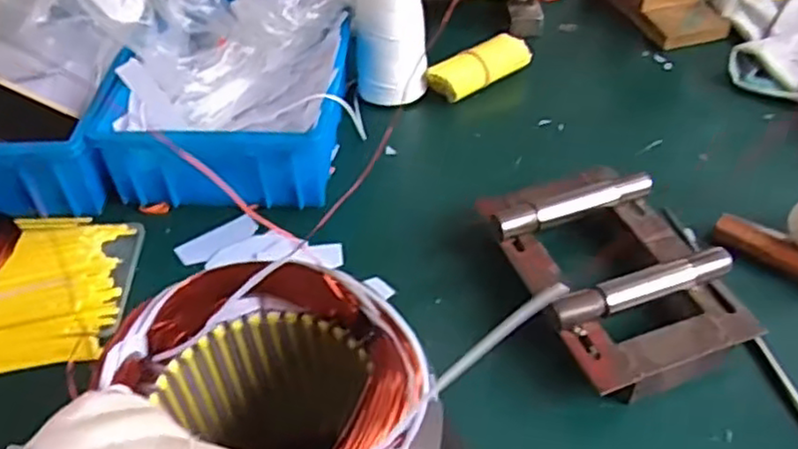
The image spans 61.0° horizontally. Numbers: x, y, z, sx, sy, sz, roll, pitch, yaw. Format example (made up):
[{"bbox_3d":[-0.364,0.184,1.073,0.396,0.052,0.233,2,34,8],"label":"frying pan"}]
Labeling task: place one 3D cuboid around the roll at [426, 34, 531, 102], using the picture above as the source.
[{"bbox_3d":[0.088,-0.169,0.730,0.117,0.031,0.040,-32,51,-25],"label":"roll"}]

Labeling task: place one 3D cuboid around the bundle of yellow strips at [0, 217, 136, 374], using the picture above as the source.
[{"bbox_3d":[-0.279,0.046,0.542,0.110,0.035,0.147,-8,45,-4],"label":"bundle of yellow strips"}]

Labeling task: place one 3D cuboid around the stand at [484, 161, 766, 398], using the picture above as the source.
[{"bbox_3d":[0.160,0.035,0.509,0.135,0.047,0.175,-17,46,-13],"label":"stand"}]

